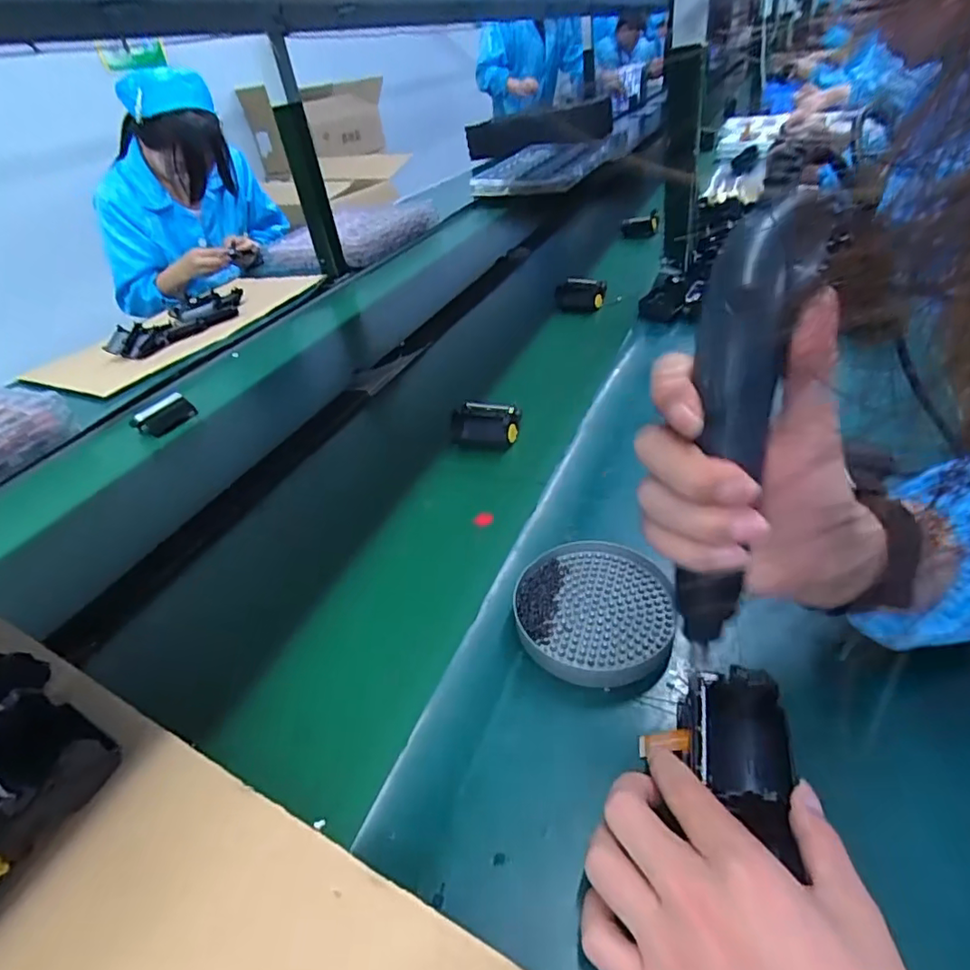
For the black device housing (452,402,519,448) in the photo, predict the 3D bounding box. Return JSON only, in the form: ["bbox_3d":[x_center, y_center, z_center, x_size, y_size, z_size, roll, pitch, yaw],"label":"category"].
[{"bbox_3d":[-0.001,-0.066,0.624,0.075,0.037,0.049,5,38,16],"label":"black device housing"}]

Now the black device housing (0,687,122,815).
[{"bbox_3d":[-0.243,0.146,0.306,0.073,0.042,0.048,17,43,28],"label":"black device housing"}]

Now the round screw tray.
[{"bbox_3d":[0.079,0.091,0.408,0.108,0.024,0.112,-4,37,3],"label":"round screw tray"}]

